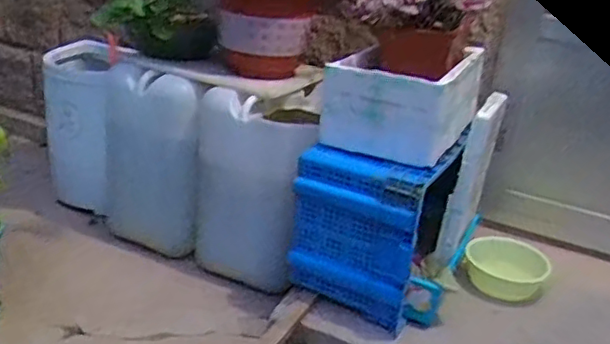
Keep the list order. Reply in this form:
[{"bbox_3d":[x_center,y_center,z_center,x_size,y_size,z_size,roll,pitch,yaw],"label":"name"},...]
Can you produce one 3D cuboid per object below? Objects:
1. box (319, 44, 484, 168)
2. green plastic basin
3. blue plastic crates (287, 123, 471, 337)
[{"bbox_3d":[0.260,-0.197,1.657,0.301,0.190,0.510,16,23,22],"label":"box"},{"bbox_3d":[0.528,0.251,1.709,0.192,0.104,0.208,6,21,-2],"label":"green plastic basin"},{"bbox_3d":[0.153,0.109,1.556,0.310,0.324,0.308,15,22,21],"label":"blue plastic crates"}]

